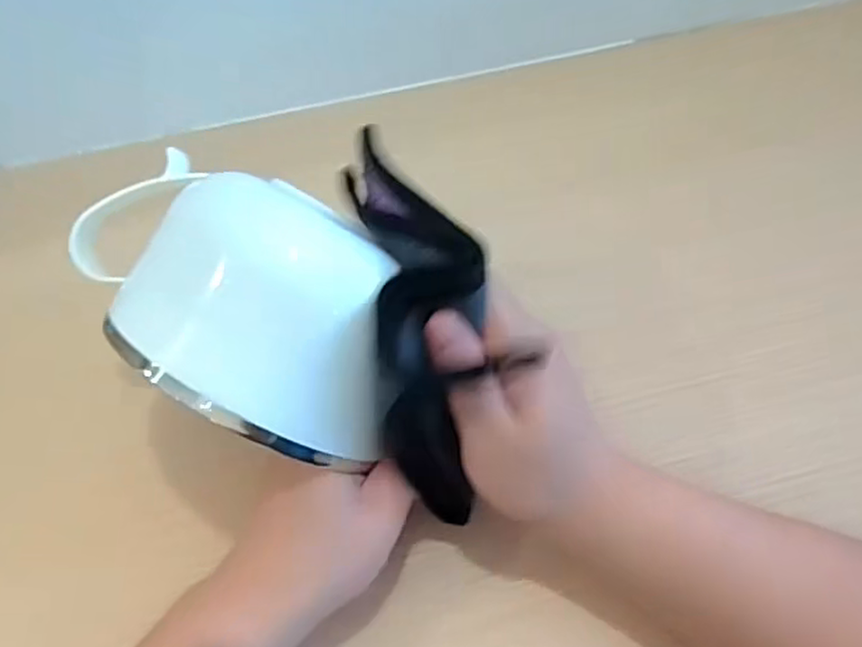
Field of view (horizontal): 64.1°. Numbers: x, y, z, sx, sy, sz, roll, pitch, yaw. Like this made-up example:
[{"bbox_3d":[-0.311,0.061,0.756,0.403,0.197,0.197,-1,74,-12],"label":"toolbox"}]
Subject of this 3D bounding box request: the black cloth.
[{"bbox_3d":[0.003,0.012,0.310,0.060,0.175,0.050,-6,18,0],"label":"black cloth"}]

